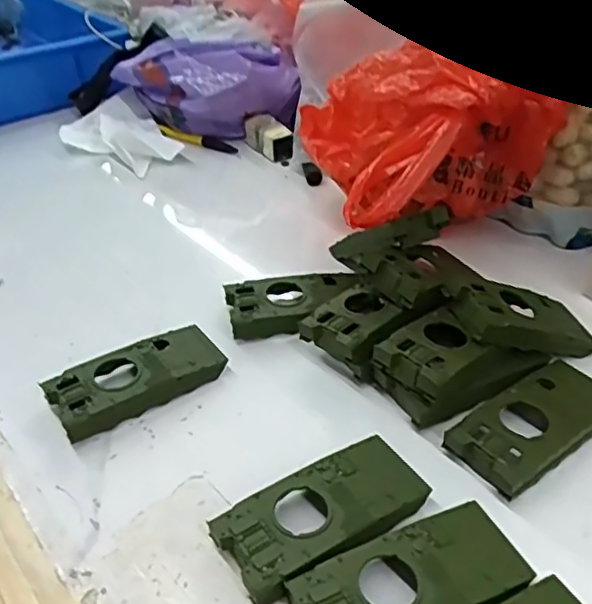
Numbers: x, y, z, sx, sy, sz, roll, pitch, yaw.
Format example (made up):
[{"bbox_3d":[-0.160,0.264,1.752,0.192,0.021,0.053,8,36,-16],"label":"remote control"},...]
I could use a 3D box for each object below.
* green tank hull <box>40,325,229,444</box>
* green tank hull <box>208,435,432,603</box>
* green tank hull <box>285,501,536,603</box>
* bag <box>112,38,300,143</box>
[{"bbox_3d":[-0.097,0.046,0.398,0.101,0.023,0.044,-24,43,-26],"label":"green tank hull"},{"bbox_3d":[0.015,0.105,0.319,0.103,0.021,0.050,-24,43,-26],"label":"green tank hull"},{"bbox_3d":[0.053,0.127,0.287,0.102,0.020,0.050,-18,41,-20],"label":"green tank hull"},{"bbox_3d":[-0.098,-0.225,0.680,0.205,0.088,0.085,3,38,5],"label":"bag"}]

